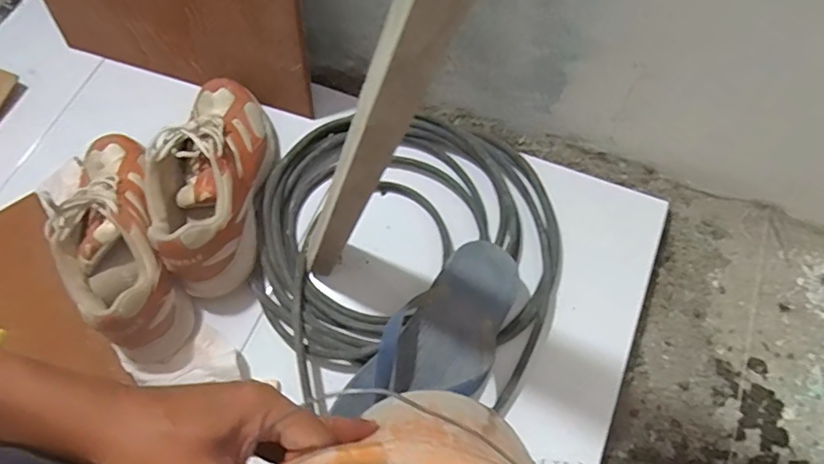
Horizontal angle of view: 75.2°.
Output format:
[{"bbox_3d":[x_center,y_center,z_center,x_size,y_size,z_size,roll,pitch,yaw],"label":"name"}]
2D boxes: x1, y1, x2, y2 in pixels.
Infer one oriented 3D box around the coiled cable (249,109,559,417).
[{"bbox_3d":[-0.011,0.012,0.628,0.354,0.055,0.353,-2,67,2],"label":"coiled cable"}]

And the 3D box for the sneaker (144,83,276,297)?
[{"bbox_3d":[-0.233,-0.073,0.623,0.108,0.110,0.275,0,67,3],"label":"sneaker"}]

